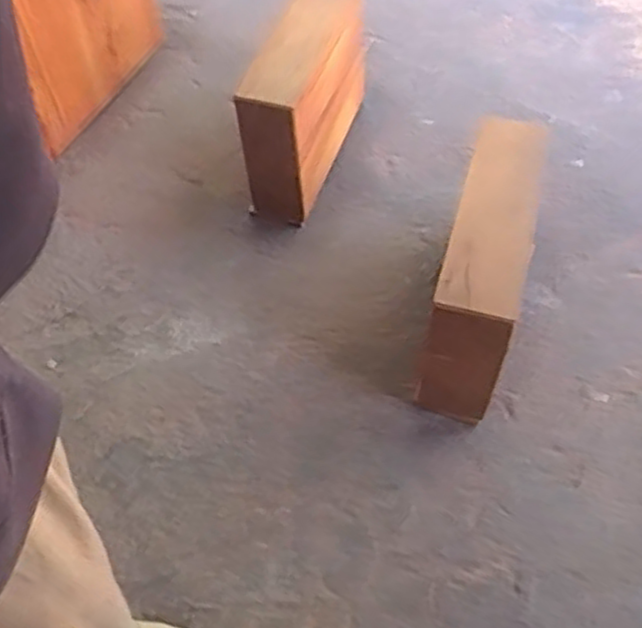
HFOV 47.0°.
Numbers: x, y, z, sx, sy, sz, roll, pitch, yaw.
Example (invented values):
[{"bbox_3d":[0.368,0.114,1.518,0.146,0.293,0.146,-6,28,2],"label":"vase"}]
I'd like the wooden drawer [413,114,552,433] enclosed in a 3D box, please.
[{"bbox_3d":[0.278,-0.091,1.245,0.117,0.288,0.432,14,60,11],"label":"wooden drawer"}]

